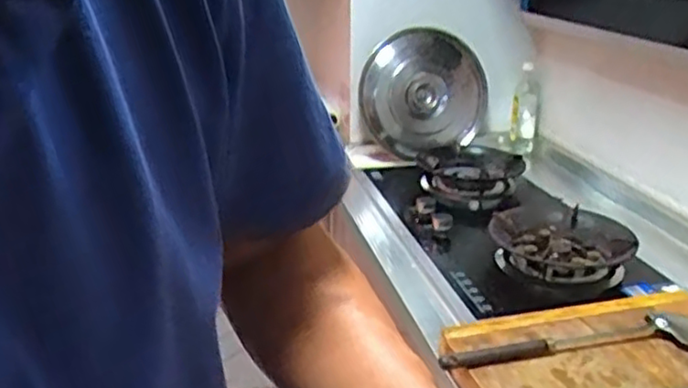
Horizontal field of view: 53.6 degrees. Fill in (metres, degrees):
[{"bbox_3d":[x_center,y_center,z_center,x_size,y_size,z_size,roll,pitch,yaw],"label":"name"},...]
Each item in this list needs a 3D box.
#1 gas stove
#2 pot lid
[{"bbox_3d":[0.297,0.045,1.347,0.376,0.098,0.667,-6,22,-15],"label":"gas stove"},{"bbox_3d":[0.197,-0.243,1.691,0.319,0.317,0.094,35,-8,1],"label":"pot lid"}]

